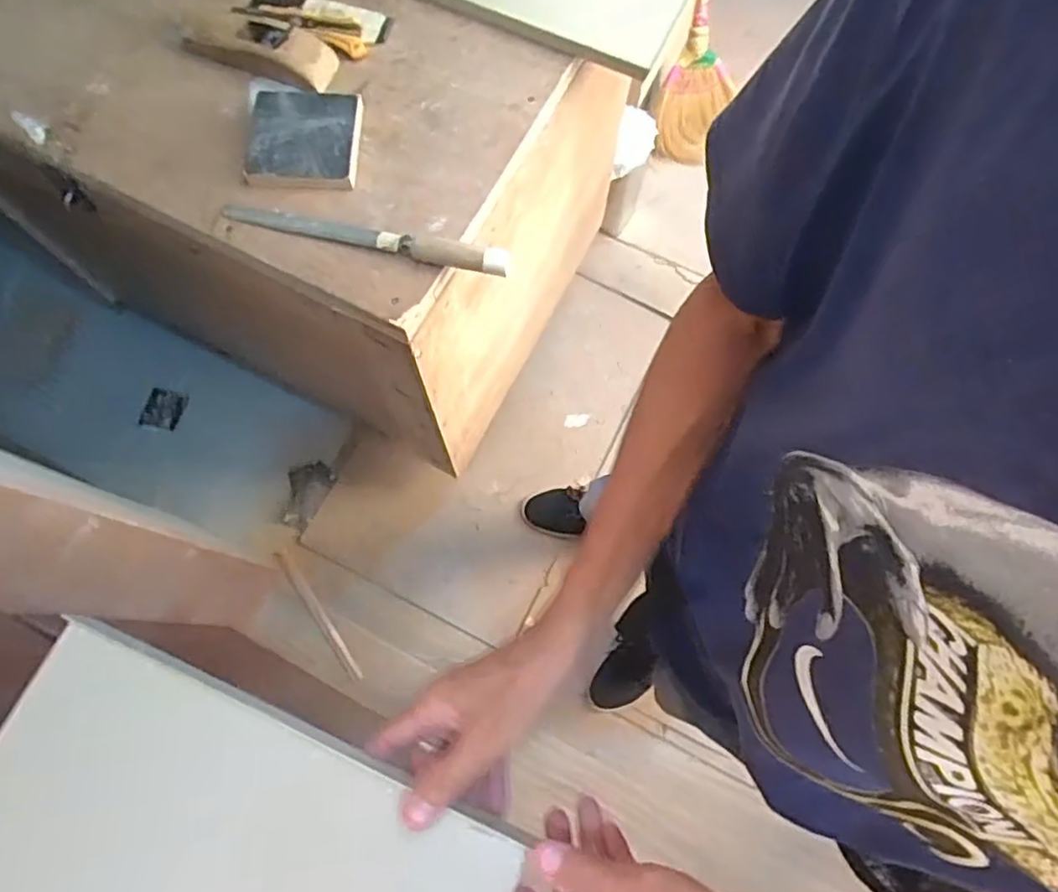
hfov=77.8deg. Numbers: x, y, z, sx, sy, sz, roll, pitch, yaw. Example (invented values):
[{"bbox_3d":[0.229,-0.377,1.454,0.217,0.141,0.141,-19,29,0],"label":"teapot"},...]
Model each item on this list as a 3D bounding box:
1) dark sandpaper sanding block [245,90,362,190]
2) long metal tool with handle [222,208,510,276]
[{"bbox_3d":[-0.253,-0.345,0.735,0.119,0.025,0.117,3,73,0],"label":"dark sandpaper sanding block"},{"bbox_3d":[-0.176,-0.228,0.711,0.311,0.029,0.024,13,74,2],"label":"long metal tool with handle"}]

